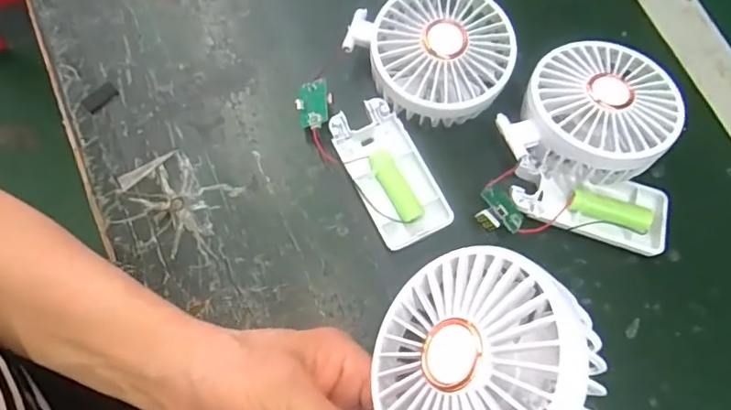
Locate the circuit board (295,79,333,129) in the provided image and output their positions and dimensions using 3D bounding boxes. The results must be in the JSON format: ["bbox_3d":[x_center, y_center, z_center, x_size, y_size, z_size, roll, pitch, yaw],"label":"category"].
[{"bbox_3d":[-0.032,-0.063,0.348,0.023,0.004,0.028,-17,79,13],"label":"circuit board"}]

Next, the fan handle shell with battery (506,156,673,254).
[{"bbox_3d":[0.137,0.001,0.346,0.094,0.021,0.043,16,73,3],"label":"fan handle shell with battery"}]

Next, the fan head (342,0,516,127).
[{"bbox_3d":[0.045,-0.094,0.357,0.085,0.047,0.092,1,73,-2],"label":"fan head"}]

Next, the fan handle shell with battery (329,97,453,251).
[{"bbox_3d":[0.014,-0.019,0.347,0.044,0.016,0.091,-26,76,-9],"label":"fan handle shell with battery"}]

